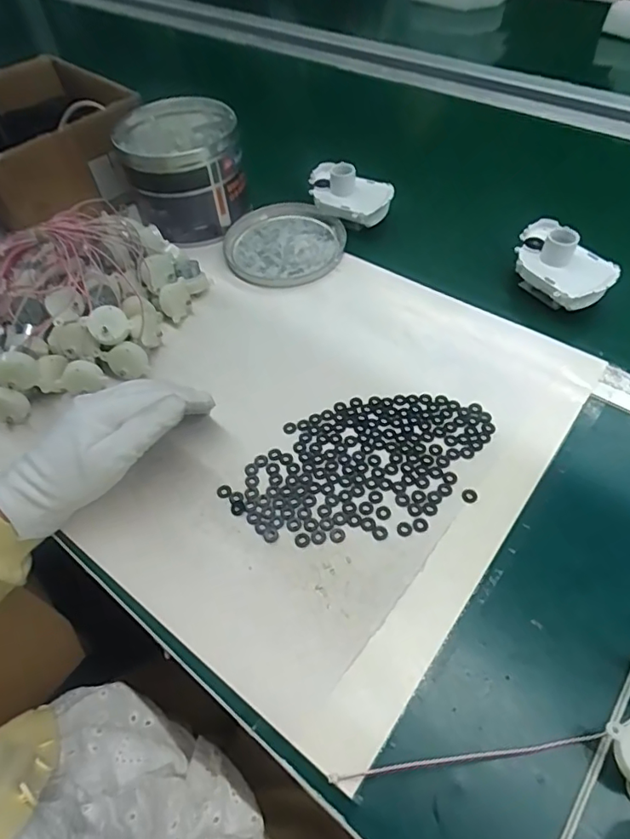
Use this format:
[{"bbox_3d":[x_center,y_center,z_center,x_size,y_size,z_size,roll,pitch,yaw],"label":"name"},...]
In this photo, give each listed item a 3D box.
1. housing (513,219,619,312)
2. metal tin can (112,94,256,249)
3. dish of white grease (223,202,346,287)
[{"bbox_3d":[0.230,-0.145,0.487,0.067,0.053,0.096,-37,59,-21],"label":"housing"},{"bbox_3d":[-0.146,-0.278,0.585,0.123,0.113,0.129,-2,53,3],"label":"metal tin can"},{"bbox_3d":[-0.033,-0.197,0.575,0.128,0.020,0.134,-2,53,3],"label":"dish of white grease"}]

